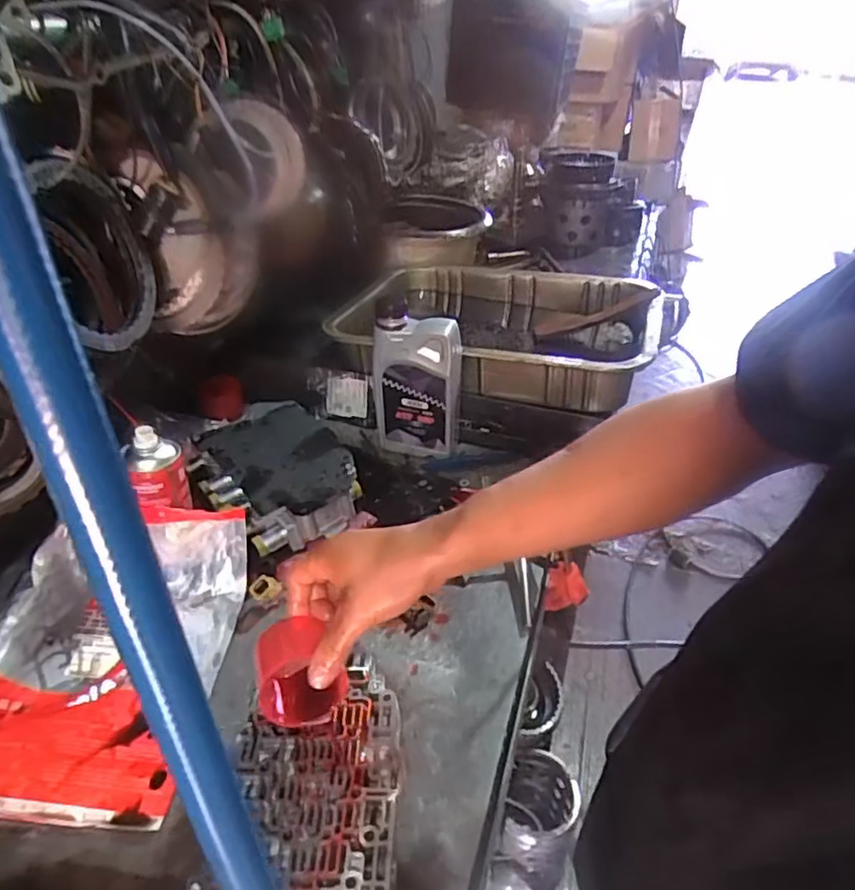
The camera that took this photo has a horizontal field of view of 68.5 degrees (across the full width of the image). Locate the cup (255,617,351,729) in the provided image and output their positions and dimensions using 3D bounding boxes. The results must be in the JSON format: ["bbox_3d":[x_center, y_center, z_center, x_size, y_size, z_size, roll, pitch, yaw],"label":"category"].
[{"bbox_3d":[-0.097,0.173,0.482,0.063,0.049,0.057,-7,36,-11],"label":"cup"}]

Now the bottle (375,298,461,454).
[{"bbox_3d":[-0.014,-0.081,0.836,0.119,0.204,0.053,1,35,-1],"label":"bottle"}]

